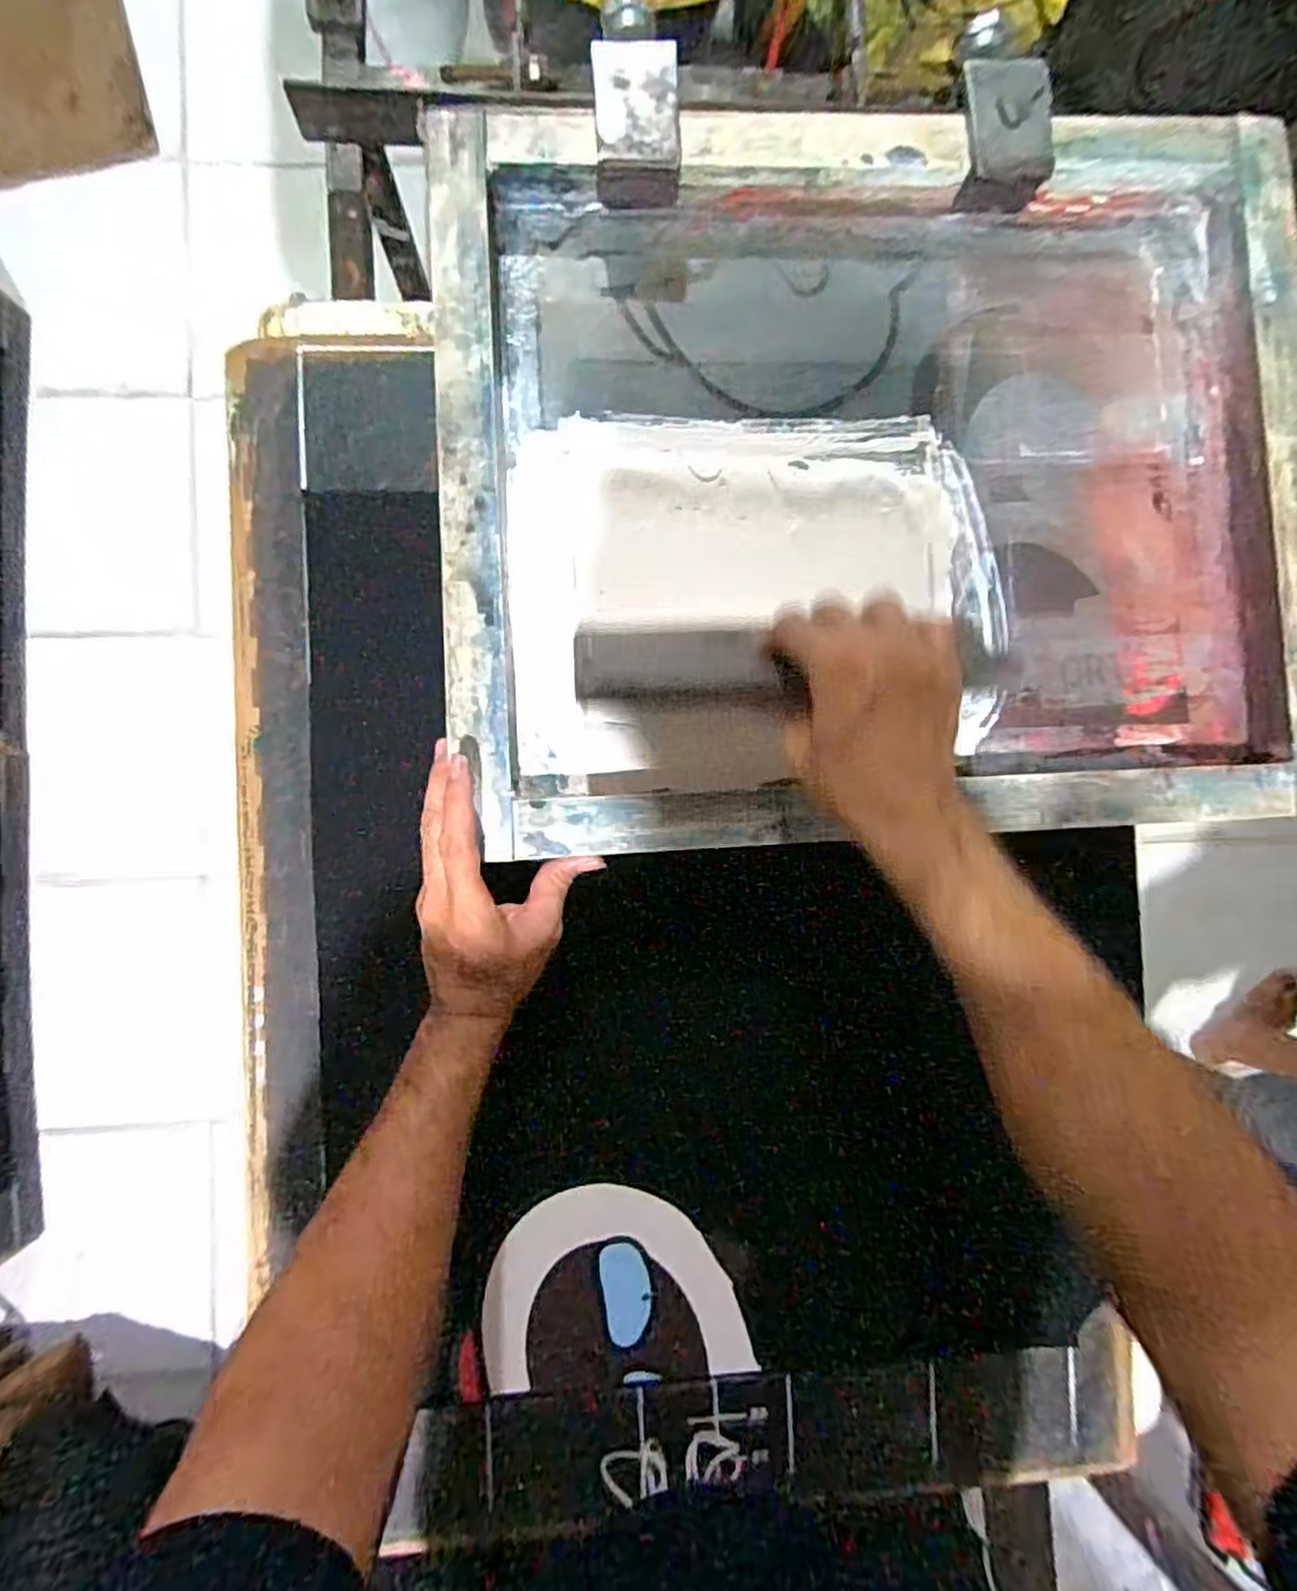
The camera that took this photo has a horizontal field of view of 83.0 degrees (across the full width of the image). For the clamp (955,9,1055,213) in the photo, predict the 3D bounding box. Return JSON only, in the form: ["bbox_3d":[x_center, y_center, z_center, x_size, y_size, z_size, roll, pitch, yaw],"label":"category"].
[{"bbox_3d":[0.233,-0.445,0.480,0.055,0.031,0.144,2,88,-3],"label":"clamp"}]

